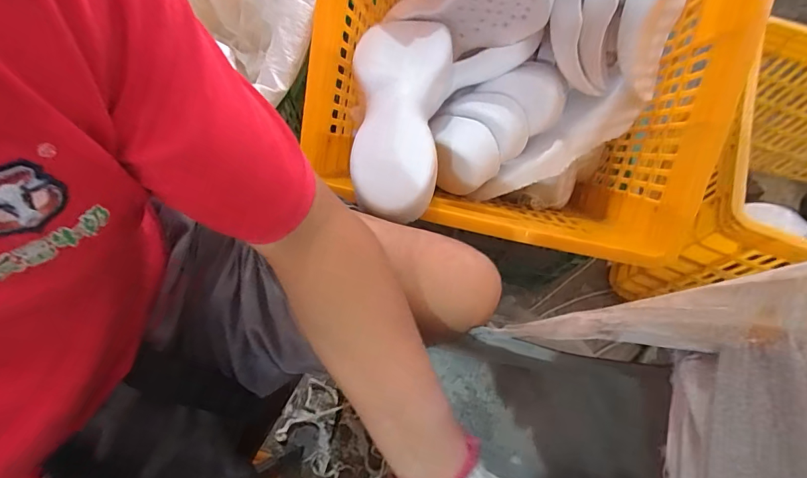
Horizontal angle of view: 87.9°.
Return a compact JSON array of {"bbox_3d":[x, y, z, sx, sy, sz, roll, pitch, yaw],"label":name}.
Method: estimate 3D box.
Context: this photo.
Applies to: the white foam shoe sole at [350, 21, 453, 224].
[{"bbox_3d":[-0.006,-0.161,0.511,0.118,0.040,0.292,5,71,3],"label":"white foam shoe sole"}]

